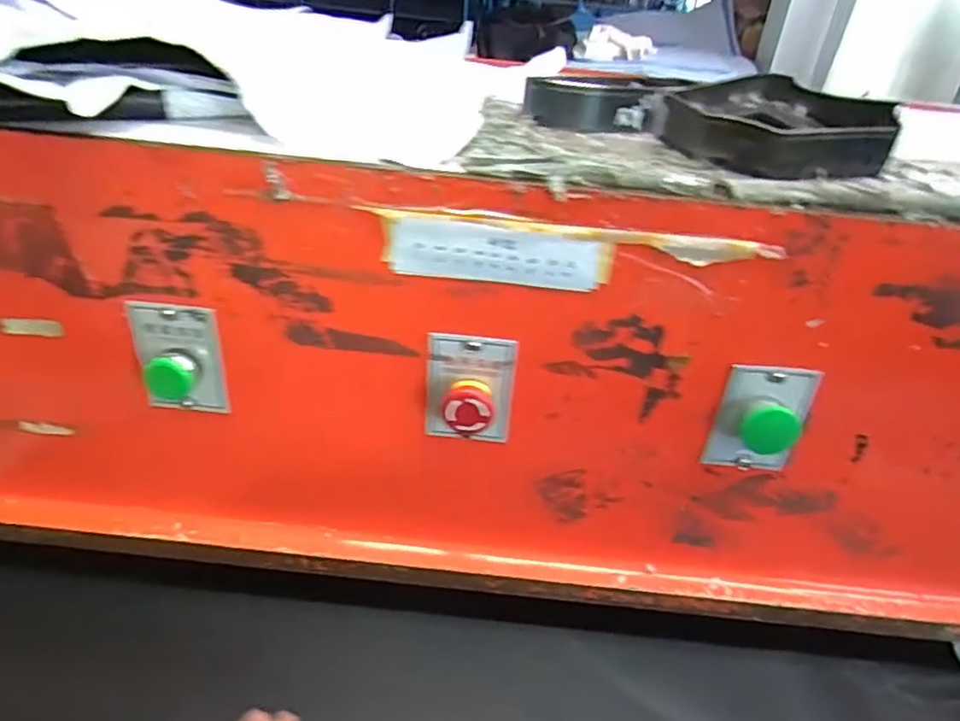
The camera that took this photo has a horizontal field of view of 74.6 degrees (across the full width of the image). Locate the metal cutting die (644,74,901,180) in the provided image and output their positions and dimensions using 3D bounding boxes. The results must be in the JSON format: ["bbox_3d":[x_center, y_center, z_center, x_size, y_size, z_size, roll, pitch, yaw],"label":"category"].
[{"bbox_3d":[0.186,-0.155,0.415,0.133,0.042,0.116,11,32,4],"label":"metal cutting die"}]

